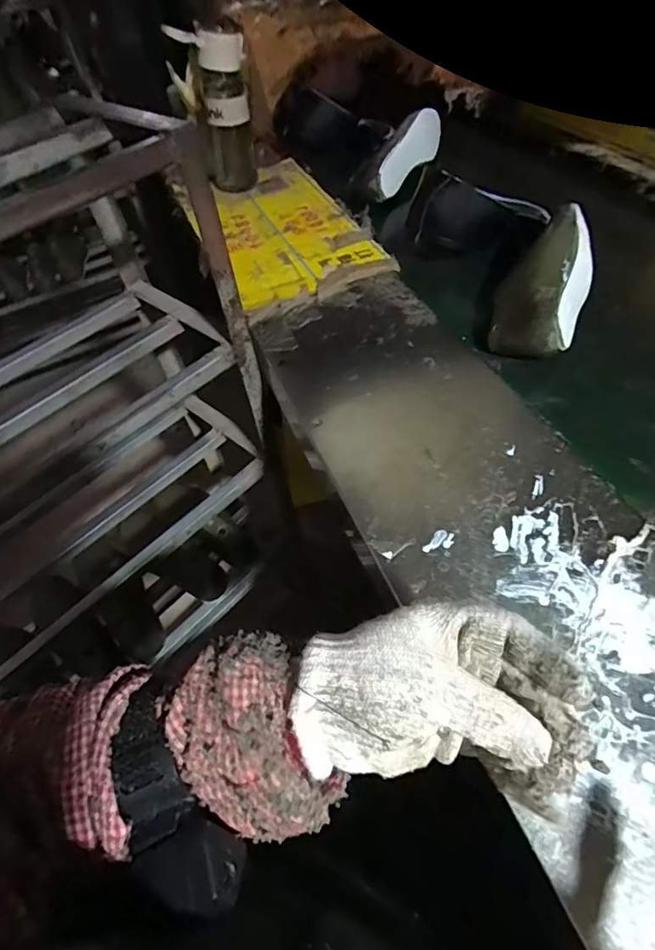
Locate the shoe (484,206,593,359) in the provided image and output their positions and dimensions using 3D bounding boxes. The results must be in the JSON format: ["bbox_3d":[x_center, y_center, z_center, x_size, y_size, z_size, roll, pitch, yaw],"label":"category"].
[{"bbox_3d":[0.267,-0.235,0.591,0.092,0.061,0.227,22,68,20],"label":"shoe"}]

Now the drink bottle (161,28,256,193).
[{"bbox_3d":[-0.178,-0.603,0.819,0.109,0.218,0.090,-19,52,-6],"label":"drink bottle"}]

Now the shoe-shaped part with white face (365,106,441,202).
[{"bbox_3d":[0.137,-0.572,0.865,0.056,0.069,0.237,18,57,21],"label":"shoe-shaped part with white face"}]

